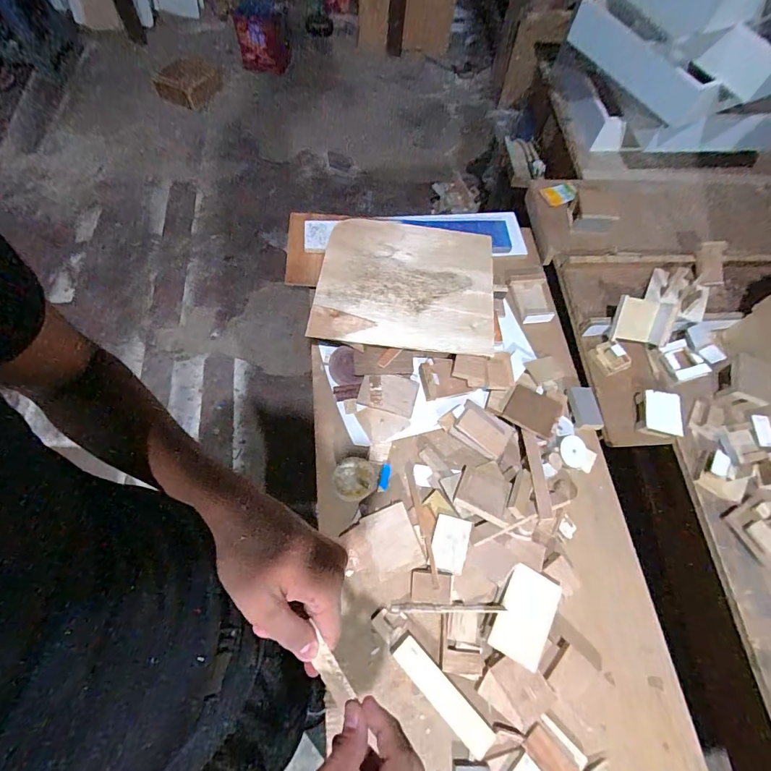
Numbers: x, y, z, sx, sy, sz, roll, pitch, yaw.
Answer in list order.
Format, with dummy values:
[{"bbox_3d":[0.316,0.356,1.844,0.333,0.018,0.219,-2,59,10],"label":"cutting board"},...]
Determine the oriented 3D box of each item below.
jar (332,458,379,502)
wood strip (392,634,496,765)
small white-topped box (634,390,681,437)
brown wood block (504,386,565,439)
[{"bbox_3d":[-0.050,0.160,0.685,0.069,0.069,0.067,1,65,-3],"label":"jar"},{"bbox_3d":[0.080,0.434,0.582,0.037,0.019,0.173,-41,72,-16],"label":"wood strip"},{"bbox_3d":[0.502,0.052,0.762,0.071,0.030,0.082,13,65,2],"label":"small white-topped box"},{"bbox_3d":[0.270,0.047,0.757,0.088,0.013,0.086,26,56,21],"label":"brown wood block"}]

